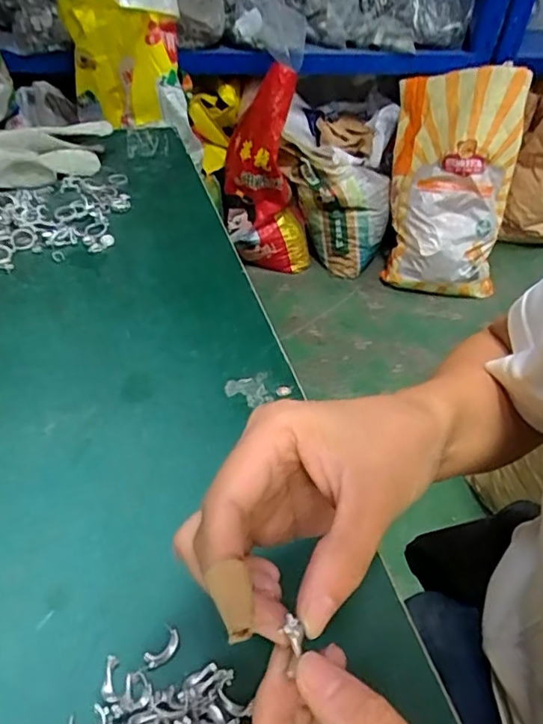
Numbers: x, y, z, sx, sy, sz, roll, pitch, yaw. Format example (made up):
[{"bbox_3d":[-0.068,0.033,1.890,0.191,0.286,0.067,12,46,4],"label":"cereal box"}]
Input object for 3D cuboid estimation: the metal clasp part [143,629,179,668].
[{"bbox_3d":[-0.051,0.136,0.271,0.018,0.004,0.009,-28,52,-32],"label":"metal clasp part"}]

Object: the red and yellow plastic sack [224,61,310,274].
[{"bbox_3d":[0.000,-0.561,1.759,0.266,0.592,0.183,-6,43,-15],"label":"red and yellow plastic sack"}]

